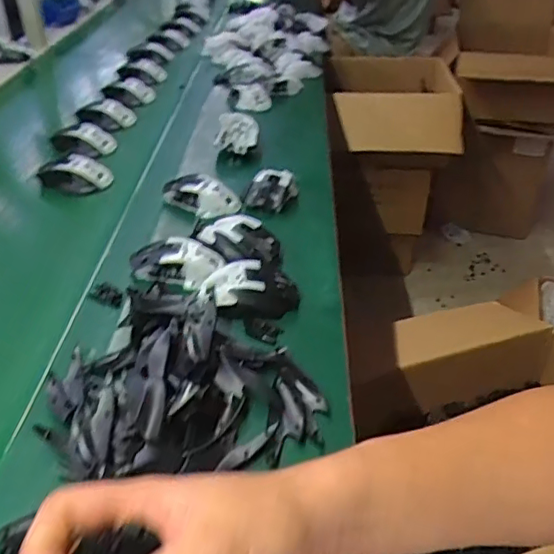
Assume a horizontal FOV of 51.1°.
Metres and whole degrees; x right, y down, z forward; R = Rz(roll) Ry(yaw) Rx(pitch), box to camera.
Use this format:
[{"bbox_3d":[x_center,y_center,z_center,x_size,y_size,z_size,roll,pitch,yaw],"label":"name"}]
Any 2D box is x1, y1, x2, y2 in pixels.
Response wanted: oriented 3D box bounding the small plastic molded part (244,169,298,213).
[{"bbox_3d":[-0.011,-0.134,0.865,0.059,0.038,0.079,17,39,21],"label":"small plastic molded part"}]

